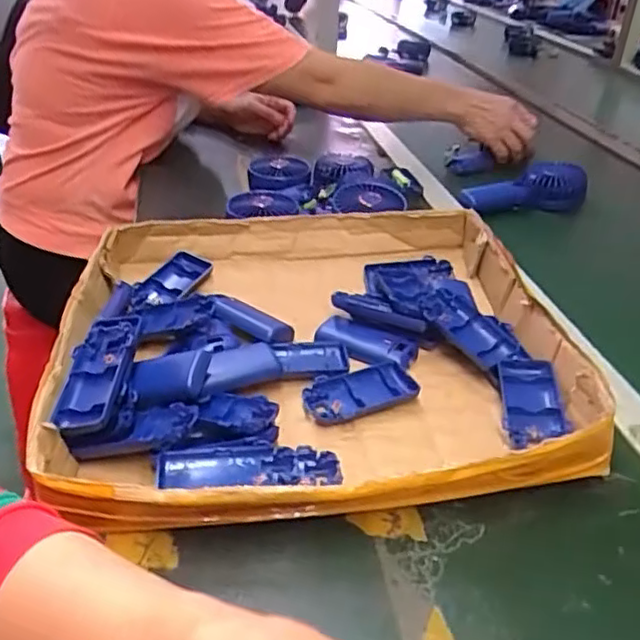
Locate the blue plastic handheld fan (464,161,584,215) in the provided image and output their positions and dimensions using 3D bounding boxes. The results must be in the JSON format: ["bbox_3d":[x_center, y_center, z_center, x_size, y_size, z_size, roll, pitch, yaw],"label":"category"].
[{"bbox_3d":[0.285,-0.180,0.891,0.165,0.063,0.073,5,34,7],"label":"blue plastic handheld fan"}]

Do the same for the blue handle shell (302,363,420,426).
[{"bbox_3d":[0.034,0.061,0.533,0.094,0.013,0.047,-12,36,-18],"label":"blue handle shell"}]

